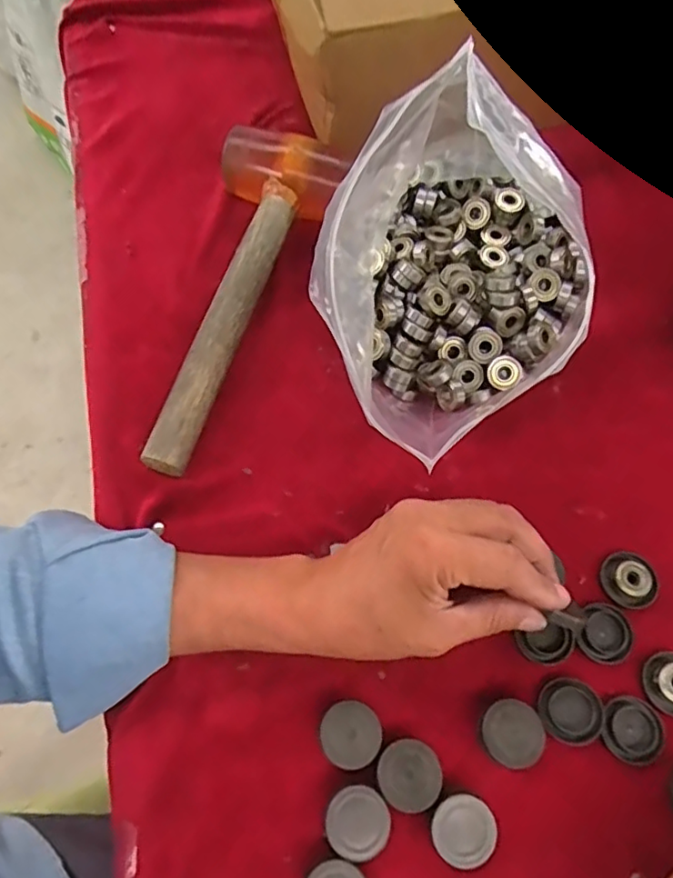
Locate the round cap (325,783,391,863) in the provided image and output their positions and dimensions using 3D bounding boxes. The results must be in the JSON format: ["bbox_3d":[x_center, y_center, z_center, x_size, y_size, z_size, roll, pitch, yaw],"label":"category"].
[{"bbox_3d":[0.011,0.196,0.302,0.031,0.021,0.031,0,66,0],"label":"round cap"}]

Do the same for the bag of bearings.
[{"bbox_3d":[0.085,-0.129,0.367,0.151,0.165,0.198,22,68,9],"label":"bag of bearings"}]

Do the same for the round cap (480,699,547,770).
[{"bbox_3d":[0.094,0.159,0.318,0.032,0.015,0.032,0,66,0],"label":"round cap"}]

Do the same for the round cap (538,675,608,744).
[{"bbox_3d":[0.128,0.150,0.323,0.032,0.012,0.032,0,66,0],"label":"round cap"}]

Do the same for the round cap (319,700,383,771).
[{"bbox_3d":[0.008,0.161,0.320,0.031,0.018,0.032,0,66,0],"label":"round cap"}]

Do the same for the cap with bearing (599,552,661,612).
[{"bbox_3d":[0.177,0.085,0.351,0.033,0.012,0.031,0,66,0],"label":"cap with bearing"}]

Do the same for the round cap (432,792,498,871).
[{"bbox_3d":[0.064,0.199,0.301,0.030,0.020,0.031,0,66,0],"label":"round cap"}]

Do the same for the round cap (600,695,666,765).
[{"bbox_3d":[0.163,0.160,0.323,0.031,0.006,0.034,0,66,0],"label":"round cap"}]

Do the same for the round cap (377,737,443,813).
[{"bbox_3d":[0.038,0.177,0.311,0.032,0.020,0.032,0,66,0],"label":"round cap"}]

